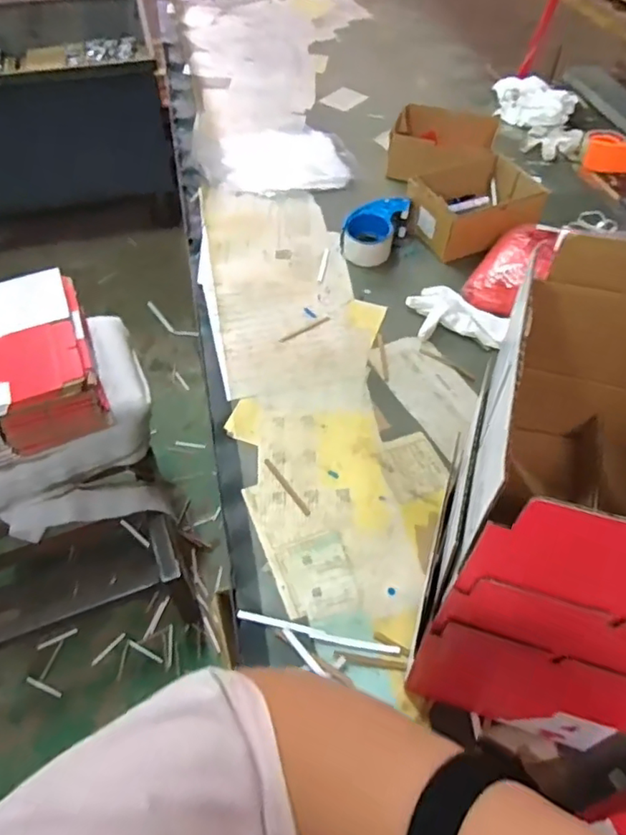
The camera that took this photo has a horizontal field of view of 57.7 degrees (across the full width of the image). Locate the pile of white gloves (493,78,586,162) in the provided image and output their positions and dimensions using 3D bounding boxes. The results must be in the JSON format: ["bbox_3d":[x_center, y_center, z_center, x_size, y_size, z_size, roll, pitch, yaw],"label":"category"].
[{"bbox_3d":[0.513,-0.691,1.295,0.186,0.057,0.279,9,53,6],"label":"pile of white gloves"}]

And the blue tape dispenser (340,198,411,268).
[{"bbox_3d":[0.109,-0.337,1.012,0.090,0.065,0.134,22,56,15],"label":"blue tape dispenser"}]

